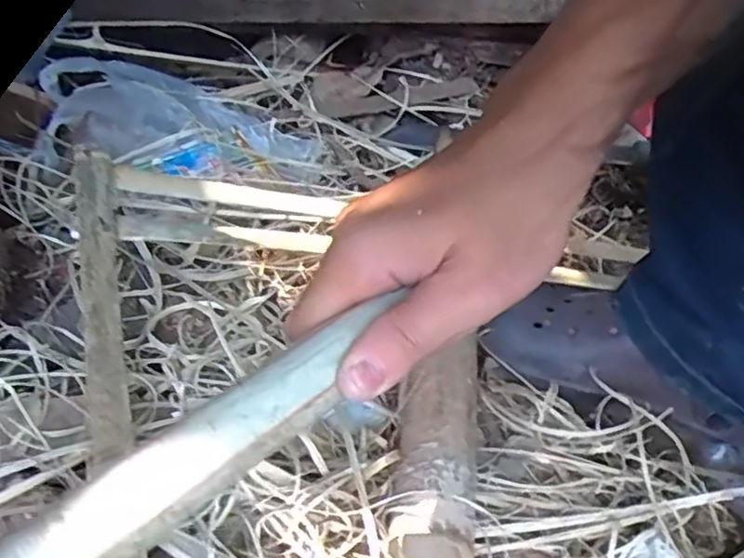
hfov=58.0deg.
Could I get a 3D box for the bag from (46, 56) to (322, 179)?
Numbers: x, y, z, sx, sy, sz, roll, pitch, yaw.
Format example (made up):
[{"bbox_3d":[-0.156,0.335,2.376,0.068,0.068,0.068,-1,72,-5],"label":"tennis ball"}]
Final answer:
[{"bbox_3d":[-0.168,-0.135,0.618,0.249,0.054,0.145,7,38,-24],"label":"bag"}]

